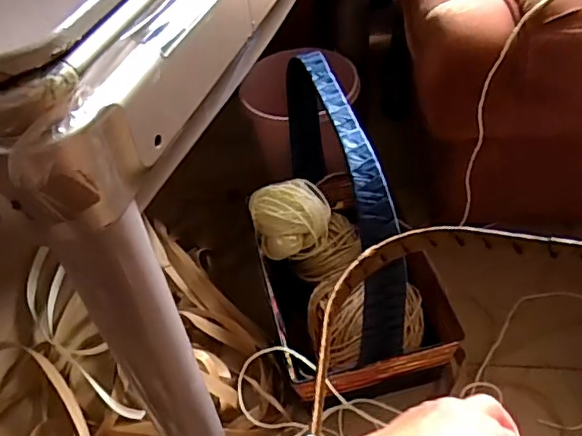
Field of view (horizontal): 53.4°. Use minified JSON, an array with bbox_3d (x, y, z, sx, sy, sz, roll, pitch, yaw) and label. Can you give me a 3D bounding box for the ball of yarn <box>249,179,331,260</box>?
[{"bbox_3d":[0.000,-0.003,1.069,0.139,0.102,0.116,-16,47,-8],"label":"ball of yarn"}]

